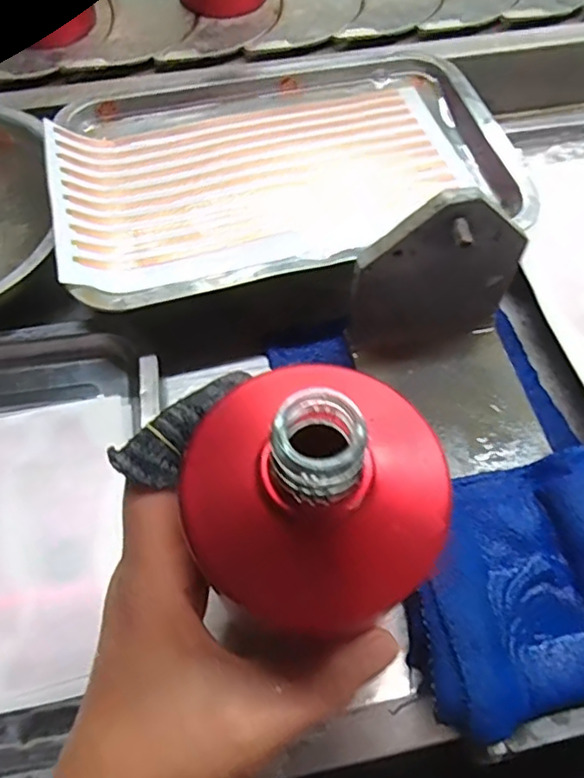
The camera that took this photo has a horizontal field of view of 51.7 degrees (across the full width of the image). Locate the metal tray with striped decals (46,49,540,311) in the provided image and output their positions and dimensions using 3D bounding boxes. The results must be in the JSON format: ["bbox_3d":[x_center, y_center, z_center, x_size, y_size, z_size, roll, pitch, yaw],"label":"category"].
[{"bbox_3d":[-0.007,-0.155,0.428,0.304,0.053,0.219,-14,65,-5],"label":"metal tray with striped decals"}]

